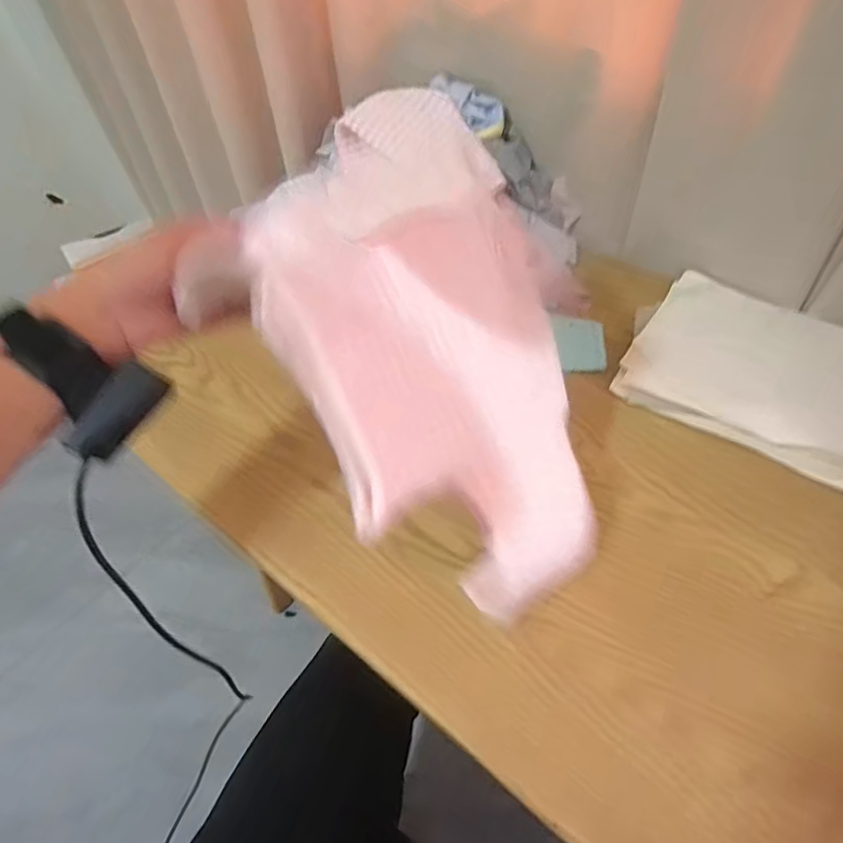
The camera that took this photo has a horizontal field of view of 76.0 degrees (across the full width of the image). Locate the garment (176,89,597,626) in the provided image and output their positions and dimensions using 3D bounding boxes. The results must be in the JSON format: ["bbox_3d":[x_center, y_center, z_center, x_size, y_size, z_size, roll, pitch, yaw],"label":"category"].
[{"bbox_3d":[0.023,-0.064,0.437,0.281,0.233,0.292,19,54,19],"label":"garment"}]

